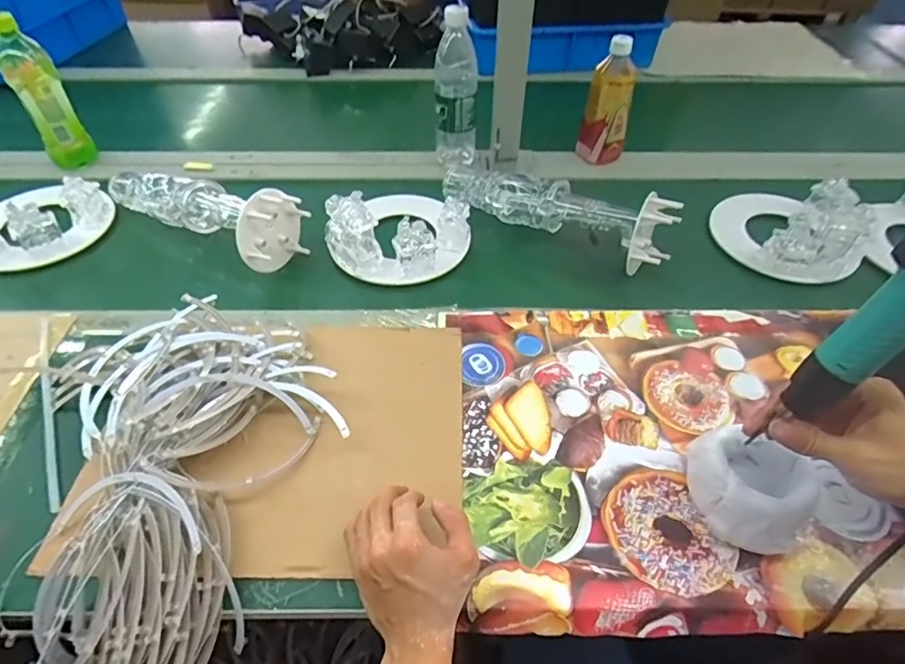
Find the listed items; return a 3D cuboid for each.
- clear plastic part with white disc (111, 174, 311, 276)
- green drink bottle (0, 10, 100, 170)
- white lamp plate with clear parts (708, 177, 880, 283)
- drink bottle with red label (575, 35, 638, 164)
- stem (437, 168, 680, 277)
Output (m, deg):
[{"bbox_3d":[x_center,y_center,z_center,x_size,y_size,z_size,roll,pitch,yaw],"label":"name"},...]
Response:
[{"bbox_3d":[-0.358,-0.173,0.723,0.318,0.091,0.092,19,50,15],"label":"clear plastic part with white disc"},{"bbox_3d":[-0.615,-0.356,0.798,0.065,0.205,0.055,-34,57,-28],"label":"green drink bottle"},{"bbox_3d":[0.491,-0.165,0.762,0.196,0.107,0.196,1,47,-1],"label":"white lamp plate with clear parts"},{"bbox_3d":[0.247,-0.363,0.839,0.072,0.194,0.057,13,49,11],"label":"drink bottle with red label"},{"bbox_3d":[0.131,-0.171,0.734,0.330,0.084,0.082,20,50,16],"label":"stem"}]

